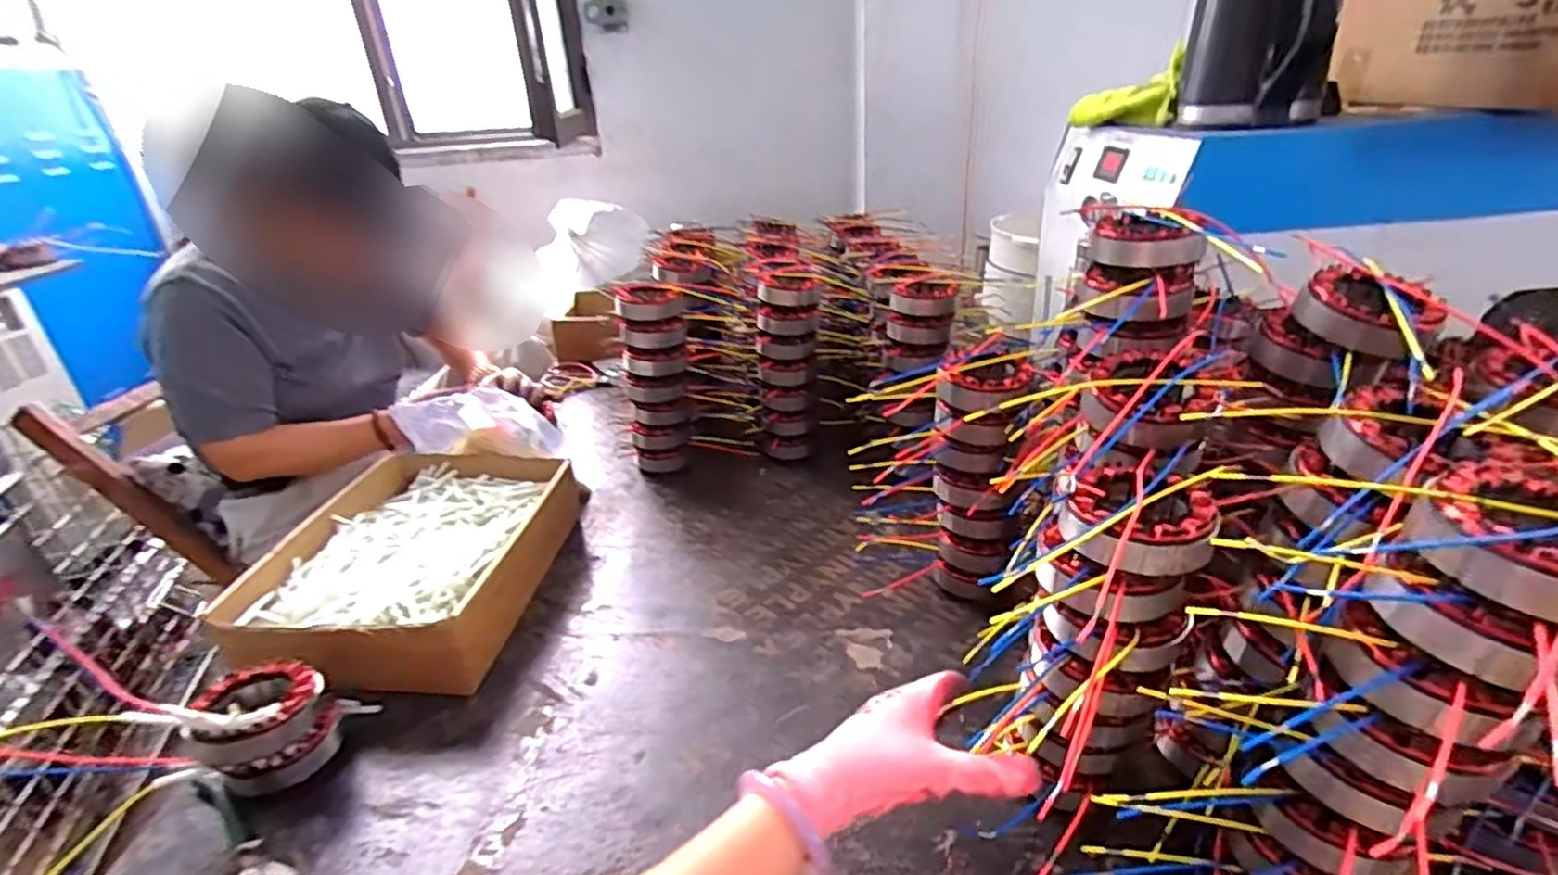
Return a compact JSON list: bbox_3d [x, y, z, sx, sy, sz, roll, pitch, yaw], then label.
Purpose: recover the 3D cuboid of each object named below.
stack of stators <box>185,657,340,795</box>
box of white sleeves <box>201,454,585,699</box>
[{"bbox_3d":[-0.420,0.238,0.572,0.093,0.090,0.081,-26,35,-37],"label":"stack of stators"},{"bbox_3d":[-0.390,0.137,0.761,0.260,0.083,0.352,1,28,9],"label":"box of white sleeves"}]

